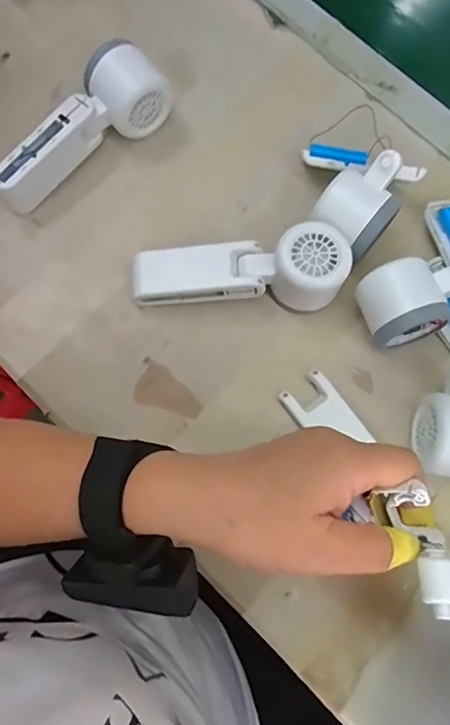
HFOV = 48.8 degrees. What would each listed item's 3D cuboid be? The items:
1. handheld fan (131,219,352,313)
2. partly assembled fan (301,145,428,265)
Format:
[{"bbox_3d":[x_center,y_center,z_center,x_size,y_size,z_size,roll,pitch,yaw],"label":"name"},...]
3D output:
[{"bbox_3d":[0.010,-0.073,0.388,0.165,0.044,0.058,-1,78,-3],"label":"handheld fan"},{"bbox_3d":[0.100,-0.143,0.400,0.089,0.066,0.095,1,76,-3],"label":"partly assembled fan"}]

